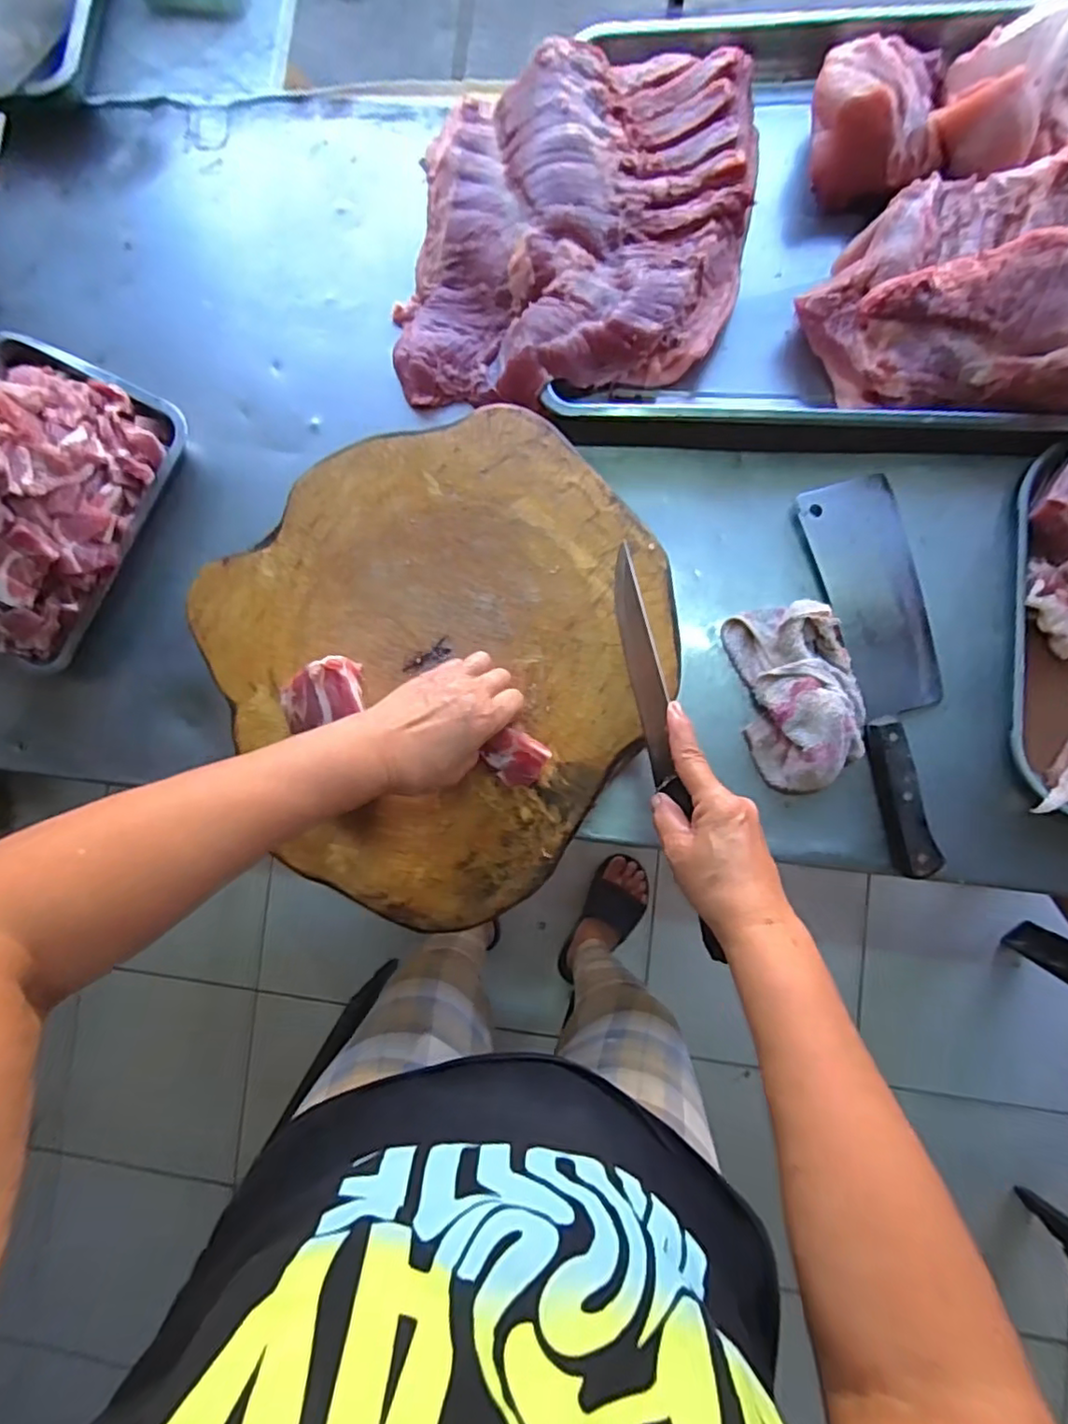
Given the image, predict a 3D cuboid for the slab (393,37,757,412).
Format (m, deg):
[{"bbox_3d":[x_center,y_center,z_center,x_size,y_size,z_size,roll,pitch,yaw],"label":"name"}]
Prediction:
[{"bbox_3d":[0.037,-0.462,0.606,0.325,0.076,0.332,9,88,6],"label":"slab"}]

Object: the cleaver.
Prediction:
[{"bbox_3d":[0.327,-0.041,0.563,0.088,0.021,0.351,-13,86,5],"label":"cleaver"}]

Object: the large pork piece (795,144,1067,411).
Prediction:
[{"bbox_3d":[0.404,-0.374,0.548,0.306,0.090,0.215,9,88,6],"label":"large pork piece"}]

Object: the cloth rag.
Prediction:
[{"bbox_3d":[0.241,-0.016,0.564,0.098,0.041,0.165,-11,87,5],"label":"cloth rag"}]

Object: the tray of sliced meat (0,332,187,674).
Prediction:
[{"bbox_3d":[-0.519,-0.220,0.613,0.244,0.133,0.295,23,90,6],"label":"tray of sliced meat"}]

